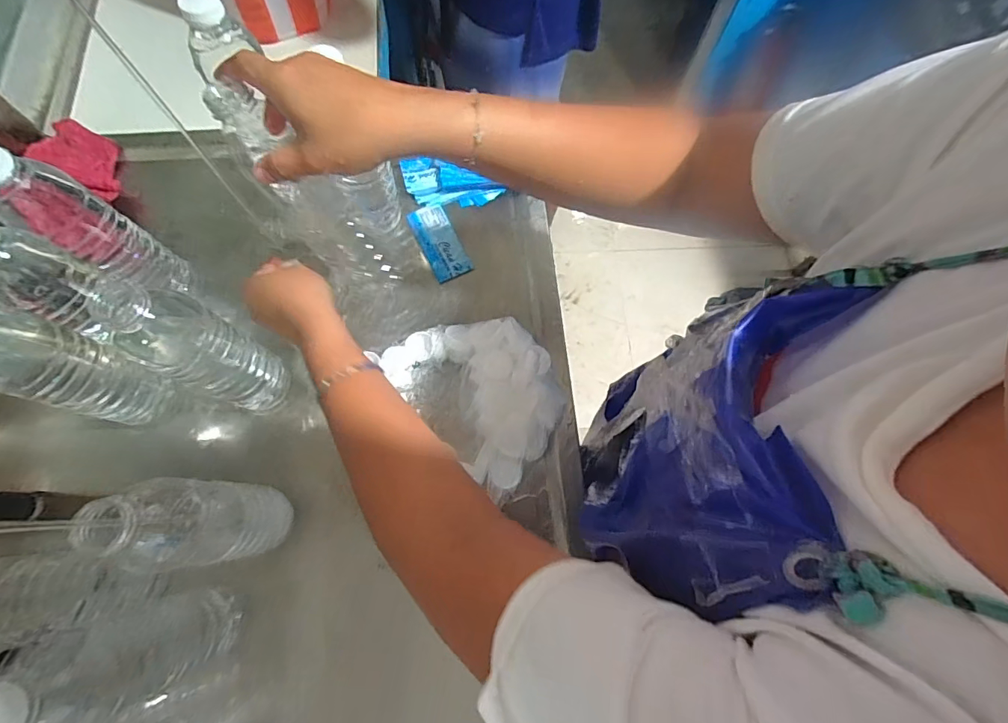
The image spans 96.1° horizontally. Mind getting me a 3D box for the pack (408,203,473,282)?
[{"bbox_3d":[-0.076,-0.142,0.538,0.046,0.007,0.098,-26,75,-9],"label":"pack"}]

